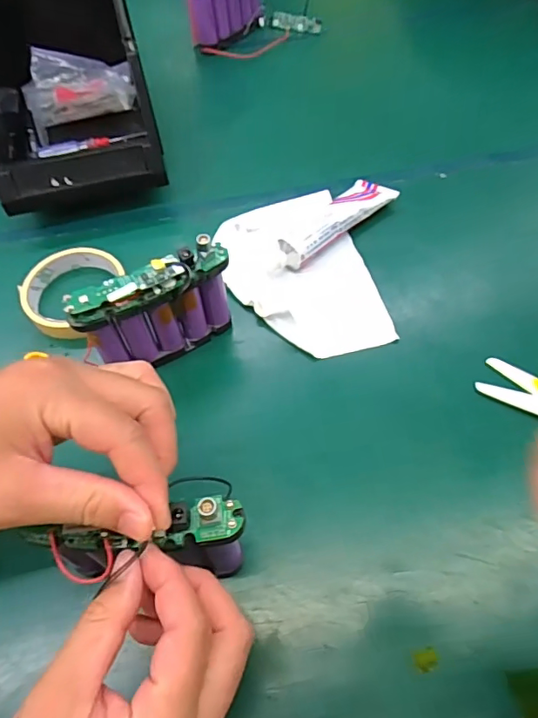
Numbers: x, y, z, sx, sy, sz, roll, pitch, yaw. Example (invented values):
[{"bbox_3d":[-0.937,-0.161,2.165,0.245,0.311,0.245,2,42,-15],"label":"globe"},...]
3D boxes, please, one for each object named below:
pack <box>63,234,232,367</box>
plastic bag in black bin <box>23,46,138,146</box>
[{"bbox_3d":[-0.081,-0.034,0.373,0.112,0.090,0.023,-26,61,-12],"label":"pack"},{"bbox_3d":[-0.209,-0.291,0.537,0.117,0.061,0.072,-17,60,-7],"label":"plastic bag in black bin"}]

